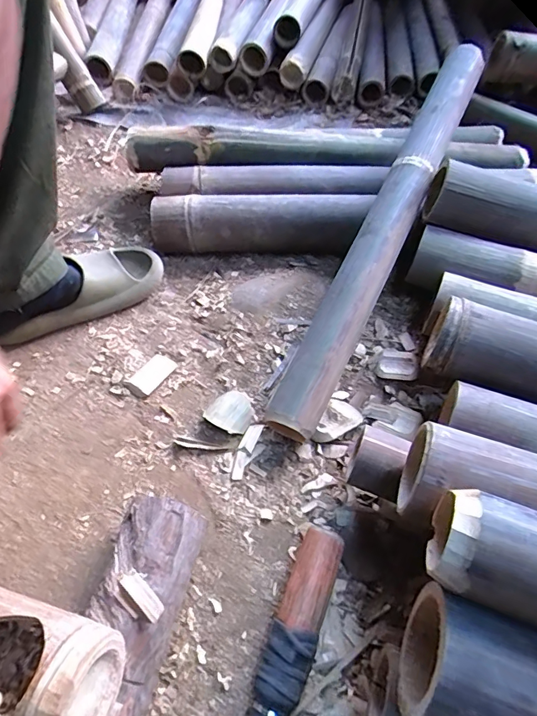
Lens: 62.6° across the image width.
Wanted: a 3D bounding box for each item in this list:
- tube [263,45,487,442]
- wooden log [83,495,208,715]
[{"bbox_3d":[0.150,-0.173,0.580,0.072,0.069,0.605,22,70,17],"label":"tube"},{"bbox_3d":[-0.123,0.246,0.334,0.071,0.061,0.272,11,52,9],"label":"wooden log"}]

